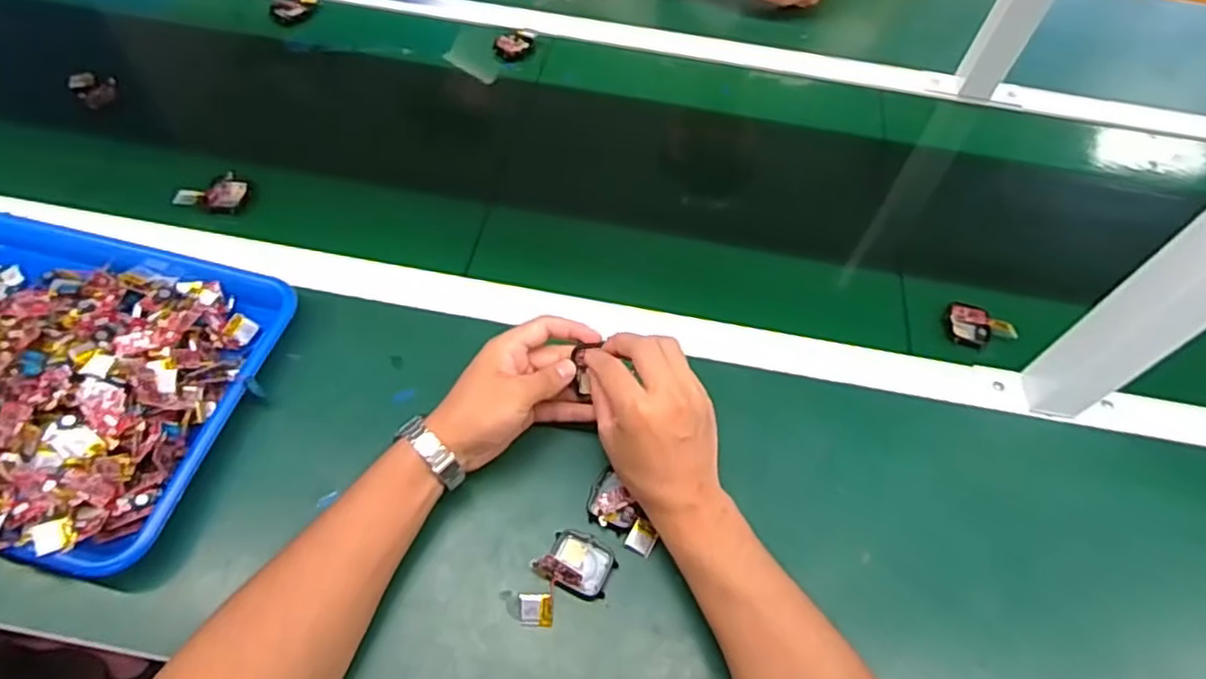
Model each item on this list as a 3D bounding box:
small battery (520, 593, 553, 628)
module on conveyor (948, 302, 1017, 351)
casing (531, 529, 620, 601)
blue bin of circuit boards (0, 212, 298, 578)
[{"bbox_3d":[-0.046,0.185,0.454,0.023,0.006,0.021,1,71,-5],"label":"small battery"},{"bbox_3d":[0.347,-0.011,0.609,0.056,0.014,0.043,20,58,10],"label":"module on conveyor"},{"bbox_3d":[-0.018,0.157,0.470,0.051,0.017,0.041,24,59,12],"label":"casing"},{"bbox_3d":[-0.441,0.014,0.505,0.336,0.056,0.262,14,57,6],"label":"blue bin of circuit boards"}]

